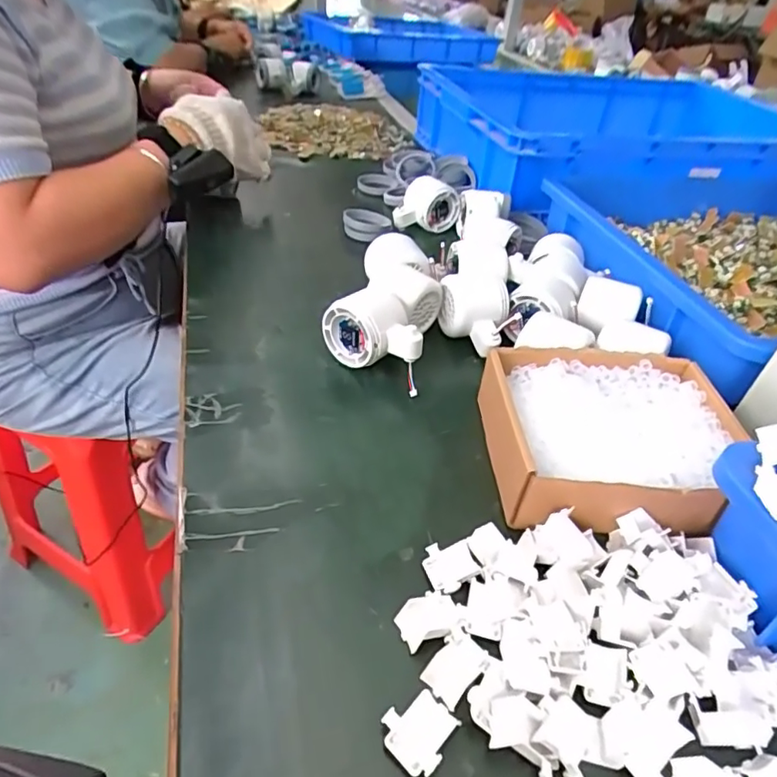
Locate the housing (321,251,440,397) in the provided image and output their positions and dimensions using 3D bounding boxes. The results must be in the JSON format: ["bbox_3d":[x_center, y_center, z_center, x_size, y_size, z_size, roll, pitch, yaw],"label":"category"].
[{"bbox_3d":[0.001,-0.077,0.502,0.087,0.063,0.169,13,40,7],"label":"housing"}]

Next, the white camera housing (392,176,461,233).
[{"bbox_3d":[0.046,-0.242,0.705,0.086,0.061,0.052,-1,45,-24],"label":"white camera housing"}]

